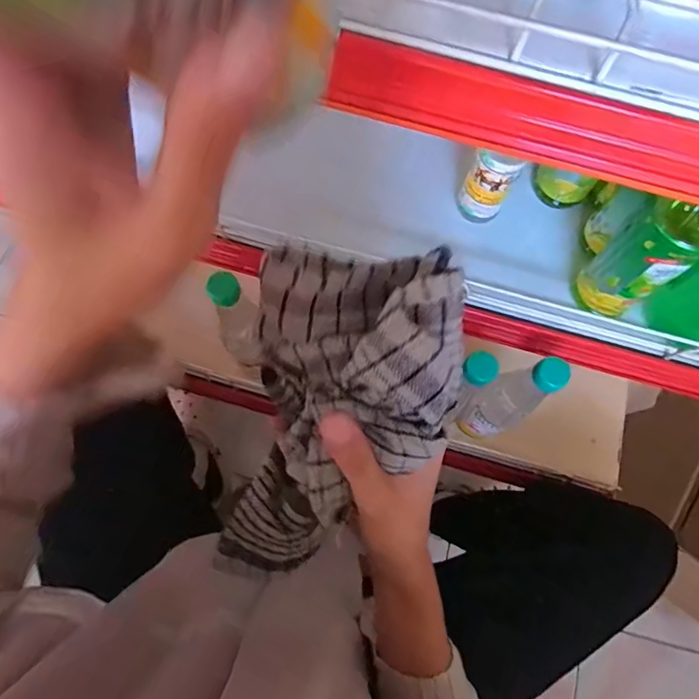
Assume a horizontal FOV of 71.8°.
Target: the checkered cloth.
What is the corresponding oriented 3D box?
[{"bbox_3d":[-0.010,0.035,0.233,0.100,0.040,0.169,29,112,6],"label":"checkered cloth"}]

